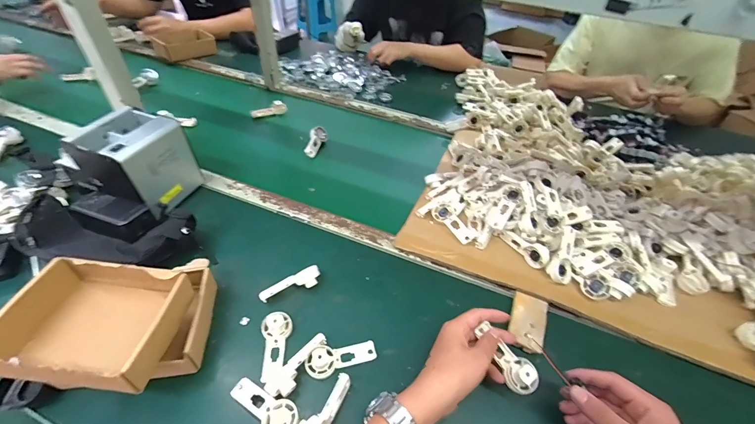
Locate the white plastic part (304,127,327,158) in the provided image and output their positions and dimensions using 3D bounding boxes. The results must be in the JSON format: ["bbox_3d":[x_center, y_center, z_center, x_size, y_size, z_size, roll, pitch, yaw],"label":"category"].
[{"bbox_3d":[-0.147,-0.171,0.808,0.035,0.031,0.087,8,47,4],"label":"white plastic part"}]

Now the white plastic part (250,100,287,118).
[{"bbox_3d":[-0.293,-0.275,0.910,0.094,0.034,0.025,-23,52,-23],"label":"white plastic part"}]

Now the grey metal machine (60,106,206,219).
[{"bbox_3d":[-0.433,-0.085,0.612,0.142,0.151,0.132,19,49,13],"label":"grey metal machine"}]

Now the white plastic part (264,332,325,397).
[{"bbox_3d":[-0.101,0.203,0.443,0.031,0.024,0.092,34,54,25],"label":"white plastic part"}]

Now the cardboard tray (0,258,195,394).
[{"bbox_3d":[-0.335,0.131,0.404,0.170,0.058,0.133,7,45,0],"label":"cardboard tray"}]

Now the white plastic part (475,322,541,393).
[{"bbox_3d":[0.168,0.188,0.436,0.034,0.024,0.090,-20,54,-21],"label":"white plastic part"}]

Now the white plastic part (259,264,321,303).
[{"bbox_3d":[-0.134,0.118,0.530,0.095,0.025,0.029,-24,53,-23],"label":"white plastic part"}]

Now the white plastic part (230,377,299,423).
[{"bbox_3d":[-0.136,0.240,0.413,0.092,0.026,0.039,27,51,21],"label":"white plastic part"}]

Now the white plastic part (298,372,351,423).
[{"bbox_3d":[-0.066,0.243,0.410,0.030,0.029,0.093,21,49,16],"label":"white plastic part"}]

